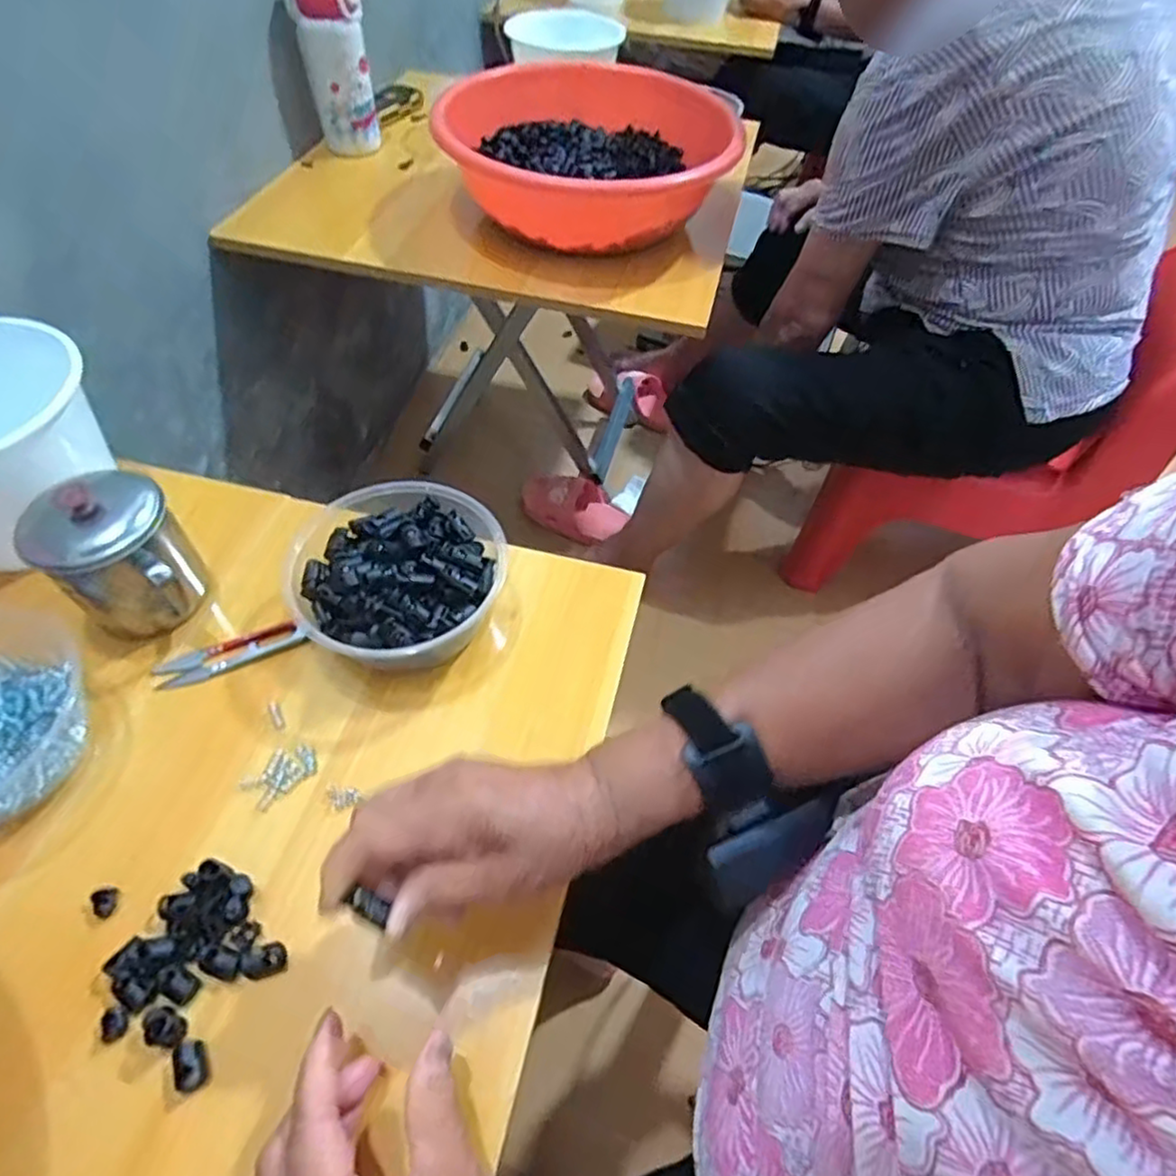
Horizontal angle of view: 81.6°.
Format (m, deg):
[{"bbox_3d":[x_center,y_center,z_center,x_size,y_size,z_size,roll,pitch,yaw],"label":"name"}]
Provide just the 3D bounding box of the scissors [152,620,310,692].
[{"bbox_3d":[-0.242,0.045,0.462,0.094,0.007,0.022,-19,57,-16],"label":"scissors"}]

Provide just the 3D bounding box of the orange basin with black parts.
[{"bbox_3d":[0.002,-0.501,0.819,0.337,0.109,0.313,5,53,1],"label":"orange basin with black parts"}]

